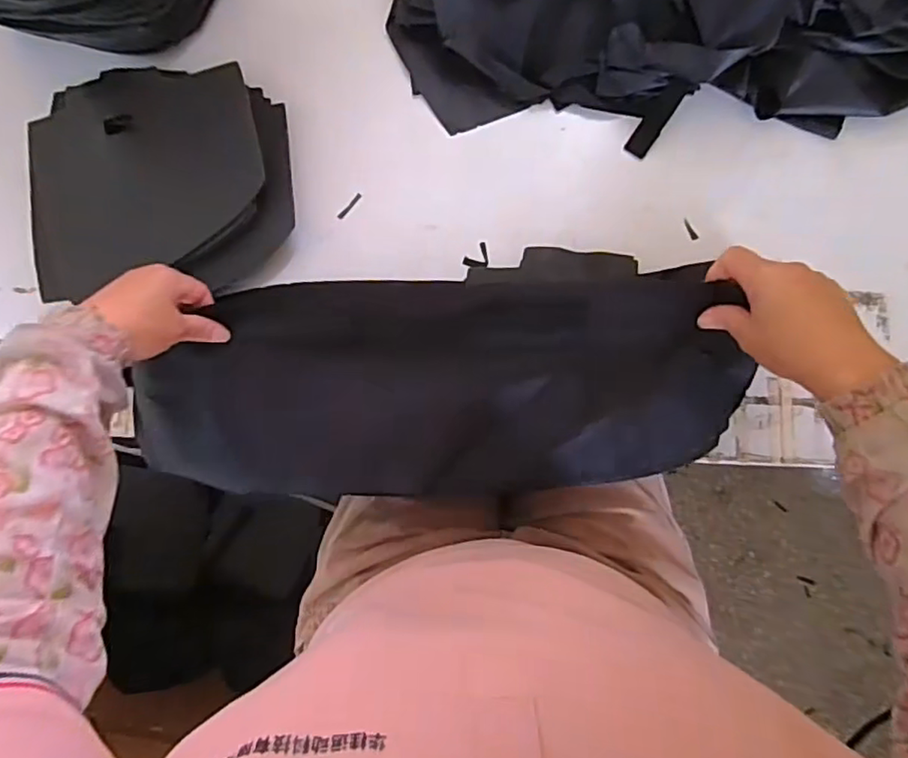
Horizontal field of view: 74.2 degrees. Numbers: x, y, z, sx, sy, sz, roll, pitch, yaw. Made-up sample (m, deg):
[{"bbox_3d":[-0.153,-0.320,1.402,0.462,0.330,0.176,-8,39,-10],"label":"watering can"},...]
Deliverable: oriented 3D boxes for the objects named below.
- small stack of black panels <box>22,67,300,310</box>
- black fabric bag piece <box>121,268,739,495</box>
[{"bbox_3d":[-0.280,-0.190,0.569,0.250,0.020,0.216,-1,80,3],"label":"small stack of black panels"},{"bbox_3d":[-0.024,0.006,0.526,0.511,0.043,0.186,-4,83,7],"label":"black fabric bag piece"}]

